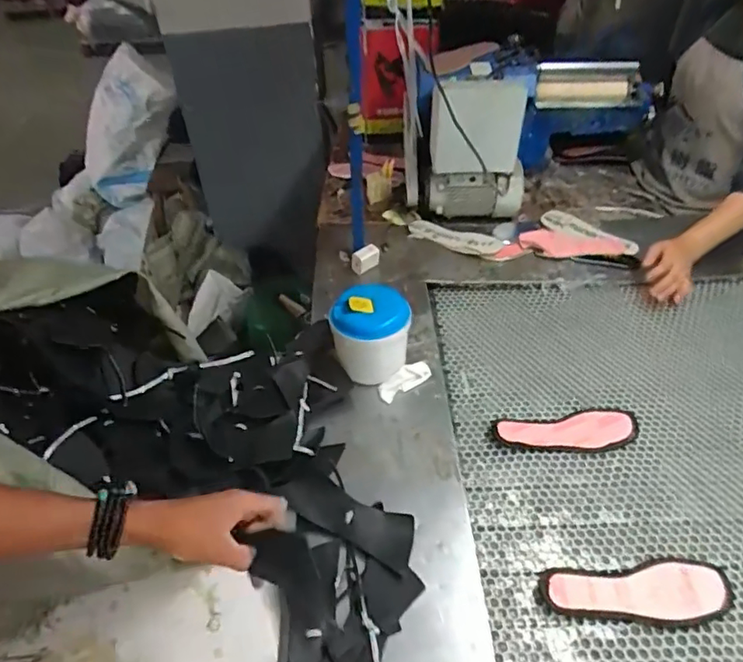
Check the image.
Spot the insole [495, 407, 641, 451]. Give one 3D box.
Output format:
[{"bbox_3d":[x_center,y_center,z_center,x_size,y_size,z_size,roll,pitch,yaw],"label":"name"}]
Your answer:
[{"bbox_3d":[0.334,0.170,0.919,0.242,0.014,0.078,-7,42,-4],"label":"insole"}]

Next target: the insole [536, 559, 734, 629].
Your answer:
[{"bbox_3d":[0.351,0.344,0.715,0.240,0.027,0.079,-6,42,-3],"label":"insole"}]

